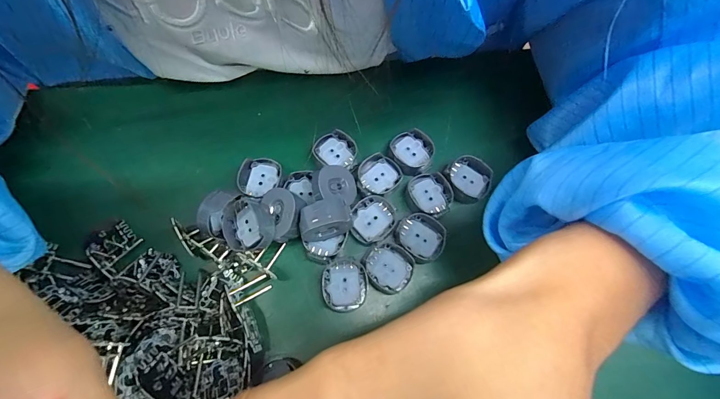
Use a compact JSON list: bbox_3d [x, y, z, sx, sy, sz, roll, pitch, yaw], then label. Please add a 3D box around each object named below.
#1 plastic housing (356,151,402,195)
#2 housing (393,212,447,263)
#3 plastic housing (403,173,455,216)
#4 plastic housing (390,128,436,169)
[{"bbox_3d":[0.011,-0.016,0.217,0.025,0.007,0.024,-40,77,-14],"label":"plastic housing"},{"bbox_3d":[0.036,0.022,0.206,0.028,0.010,0.024,42,75,12],"label":"housing"},{"bbox_3d":[0.042,-0.003,0.215,0.026,0.012,0.029,-14,72,-6],"label":"plastic housing"},{"bbox_3d":[0.034,-0.032,0.224,0.023,0.009,0.027,-19,73,-8],"label":"plastic housing"}]

